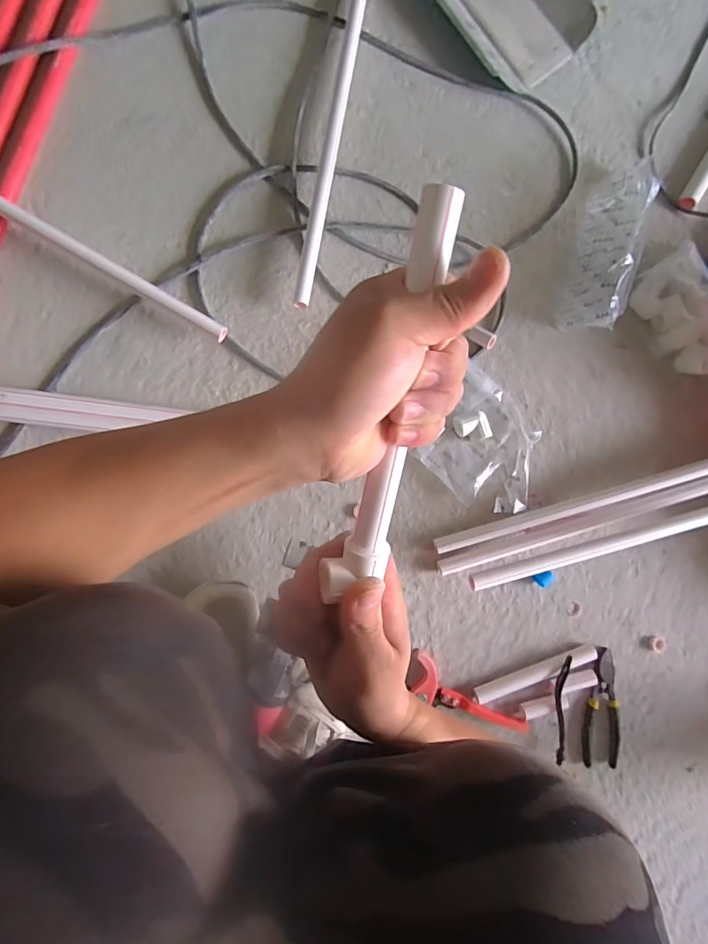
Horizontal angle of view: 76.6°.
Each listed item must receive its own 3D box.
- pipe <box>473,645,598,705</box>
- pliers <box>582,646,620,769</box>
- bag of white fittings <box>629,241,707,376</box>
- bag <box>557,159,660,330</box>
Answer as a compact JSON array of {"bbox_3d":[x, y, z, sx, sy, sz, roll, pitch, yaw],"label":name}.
[{"bbox_3d":[0.246,0.272,0.604,0.174,0.023,0.021,-19,90,-7],"label":"pipe"},{"bbox_3d":[0.346,0.327,0.621,0.055,0.013,0.162,4,87,-6],"label":"pliers"},{"bbox_3d":[0.490,-0.212,0.646,0.112,0.046,0.205,-32,92,-7],"label":"bag of white fittings"},{"bbox_3d":[0.357,-0.312,0.613,0.079,0.076,0.265,17,86,-6],"label":"bag"}]

